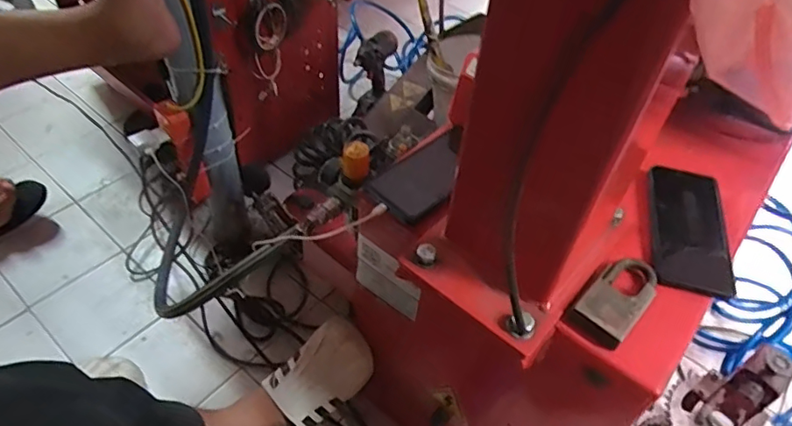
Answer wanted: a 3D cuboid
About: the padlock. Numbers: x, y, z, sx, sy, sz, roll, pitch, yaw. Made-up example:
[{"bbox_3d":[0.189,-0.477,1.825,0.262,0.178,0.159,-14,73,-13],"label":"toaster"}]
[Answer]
[{"bbox_3d":[0.208,0.077,0.494,0.049,0.023,0.107,37,56,25],"label":"padlock"}]

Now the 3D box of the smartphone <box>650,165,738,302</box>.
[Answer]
[{"bbox_3d":[0.314,0.015,0.572,0.085,0.009,0.157,13,54,2],"label":"smartphone"}]

